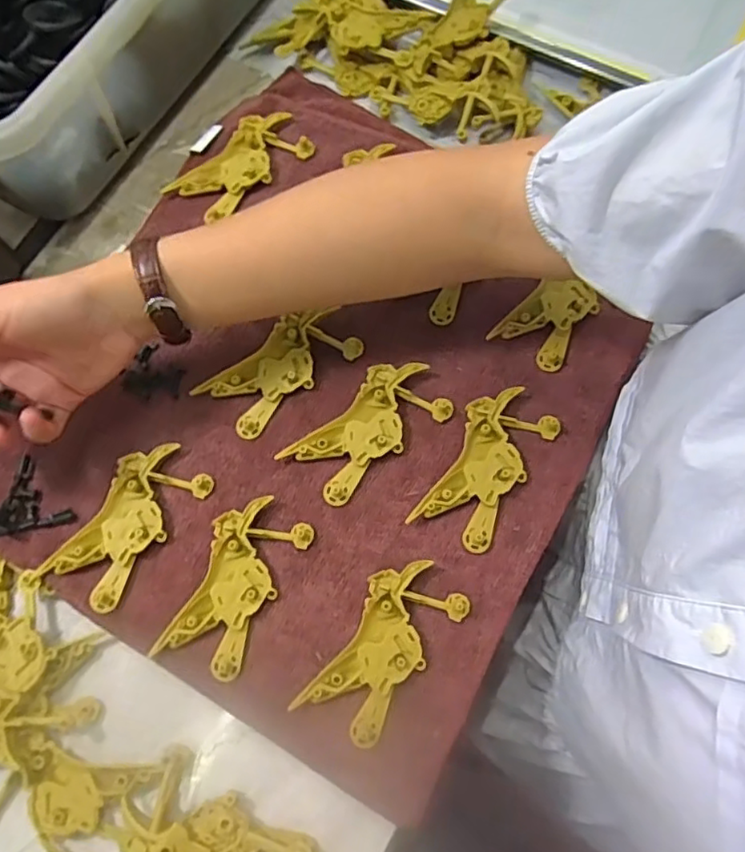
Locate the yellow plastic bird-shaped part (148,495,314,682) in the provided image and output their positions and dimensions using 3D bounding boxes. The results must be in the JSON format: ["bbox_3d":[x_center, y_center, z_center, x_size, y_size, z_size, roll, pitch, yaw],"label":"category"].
[{"bbox_3d":[-0.080,0.091,0.355,0.050,0.010,0.096,27,75,9],"label":"yellow plastic bird-shaped part"}]

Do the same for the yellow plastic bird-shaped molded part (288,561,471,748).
[{"bbox_3d":[0.004,0.126,0.342,0.050,0.010,0.103,37,77,12],"label":"yellow plastic bird-shaped molded part"}]

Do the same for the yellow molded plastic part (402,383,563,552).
[{"bbox_3d":[0.069,0.024,0.372,0.050,0.010,0.096,32,76,11],"label":"yellow molded plastic part"}]

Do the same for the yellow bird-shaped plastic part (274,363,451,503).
[{"bbox_3d":[-0.003,0.001,0.381,0.099,0.010,0.050,-39,76,-10],"label":"yellow bird-shaped plastic part"}]

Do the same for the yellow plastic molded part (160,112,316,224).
[{"bbox_3d":[-0.098,-0.191,0.450,0.104,0.019,0.047,-38,76,-10],"label":"yellow plastic molded part"}]

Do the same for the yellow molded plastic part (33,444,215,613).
[{"bbox_3d":[-0.146,0.058,0.365,0.049,0.011,0.101,34,77,11],"label":"yellow molded plastic part"}]

